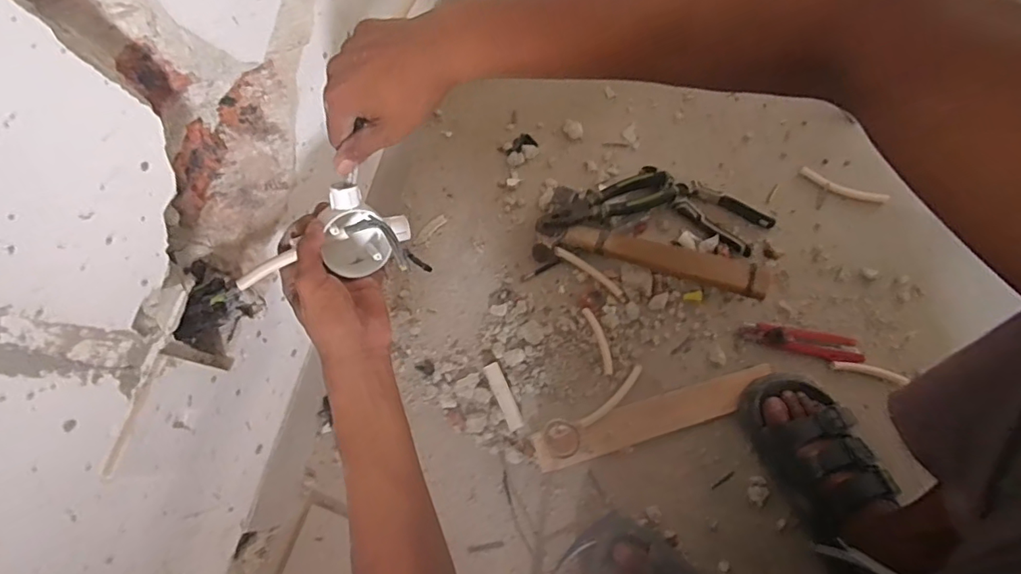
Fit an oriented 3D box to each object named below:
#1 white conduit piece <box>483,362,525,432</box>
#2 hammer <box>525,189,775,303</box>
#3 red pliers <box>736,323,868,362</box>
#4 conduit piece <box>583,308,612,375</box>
[{"bbox_3d":[-0.008,0.139,0.662,0.021,0.017,0.088,-24,74,-5],"label":"white conduit piece"},{"bbox_3d":[0.181,-0.062,0.690,0.288,0.073,0.104,14,74,6],"label":"hammer"},{"bbox_3d":[0.376,0.071,0.674,0.147,0.021,0.031,13,74,6],"label":"red pliers"},{"bbox_3d":[0.118,0.069,0.677,0.017,0.015,0.090,-17,73,-3],"label":"conduit piece"}]

